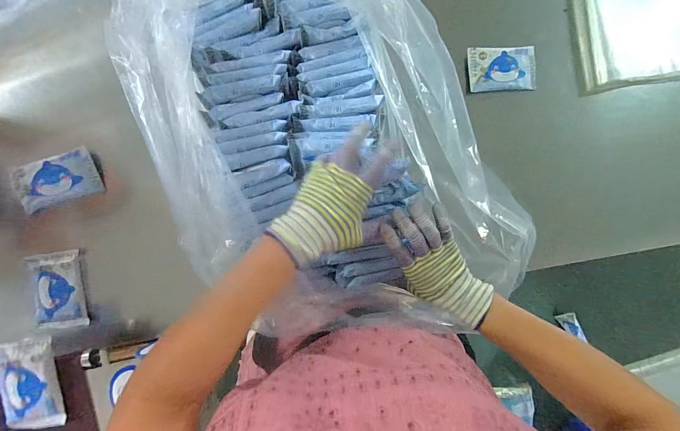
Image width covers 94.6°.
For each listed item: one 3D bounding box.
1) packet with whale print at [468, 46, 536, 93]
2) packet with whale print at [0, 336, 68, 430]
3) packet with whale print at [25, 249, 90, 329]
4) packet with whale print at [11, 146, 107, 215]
[{"bbox_3d":[0.327,-0.293,0.629,0.139,0.012,0.084,-4,92,-6],"label":"packet with whale print"},{"bbox_3d":[-0.483,0.264,0.486,0.082,0.014,0.139,-9,92,-6],"label":"packet with whale print"},{"bbox_3d":[-0.511,0.135,0.565,0.081,0.023,0.136,-7,92,-6],"label":"packet with whale print"},{"bbox_3d":[-0.510,-0.063,0.568,0.128,0.029,0.081,-18,93,-5],"label":"packet with whale print"}]

